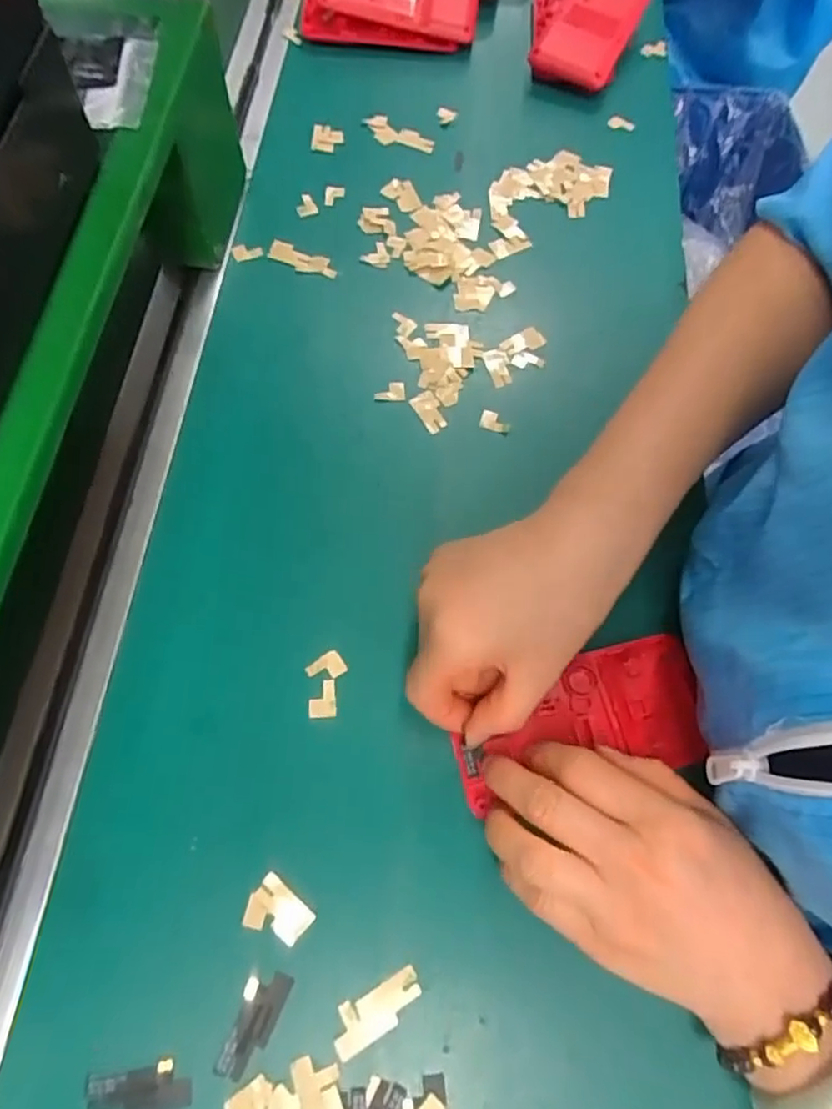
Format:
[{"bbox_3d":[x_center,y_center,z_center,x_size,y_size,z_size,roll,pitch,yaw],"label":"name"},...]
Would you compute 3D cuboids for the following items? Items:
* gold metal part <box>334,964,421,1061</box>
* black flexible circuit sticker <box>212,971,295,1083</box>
[{"bbox_3d":[-0.016,0.188,0.274,0.039,0.006,0.017,-24,70,-13],"label":"gold metal part"},{"bbox_3d":[-0.066,0.192,0.272,0.017,0.006,0.039,22,68,6],"label":"black flexible circuit sticker"}]

